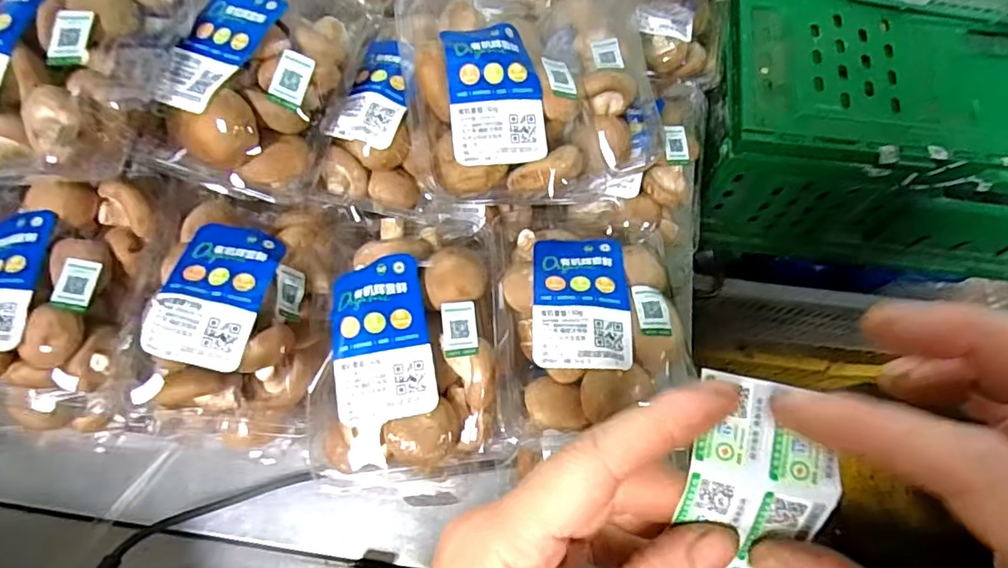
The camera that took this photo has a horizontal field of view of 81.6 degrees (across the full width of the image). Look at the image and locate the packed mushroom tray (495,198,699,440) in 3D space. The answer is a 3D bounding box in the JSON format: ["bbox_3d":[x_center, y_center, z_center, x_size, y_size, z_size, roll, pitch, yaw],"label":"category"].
[{"bbox_3d":[0.056,0.016,0.375,0.115,0.046,0.148,-5,68,-1],"label":"packed mushroom tray"}]

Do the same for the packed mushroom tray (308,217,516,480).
[{"bbox_3d":[-0.061,0.023,0.376,0.112,0.047,0.186,-4,68,-1],"label":"packed mushroom tray"}]

